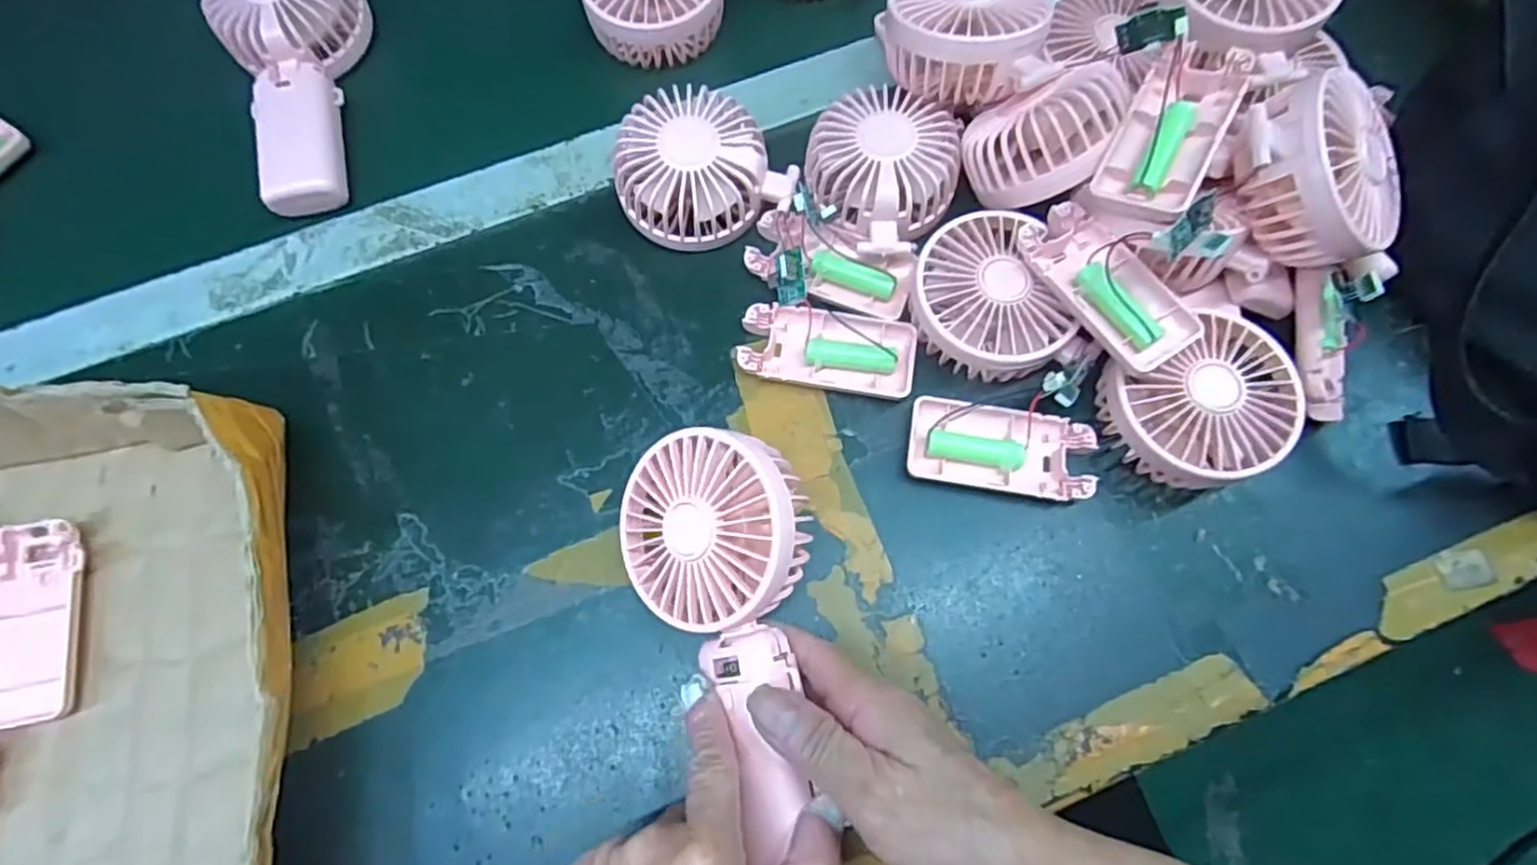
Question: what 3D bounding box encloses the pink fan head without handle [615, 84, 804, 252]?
[{"bbox_3d":[-0.039,-0.147,0.399,0.094,0.048,0.078,-27,74,-9],"label":"pink fan head without handle"}]

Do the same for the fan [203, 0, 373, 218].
[{"bbox_3d":[-0.280,-0.216,0.421,0.079,0.044,0.163,-18,73,-6],"label":"fan"}]

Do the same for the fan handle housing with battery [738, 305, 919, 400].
[{"bbox_3d":[0.033,-0.045,0.387,0.094,0.015,0.043,10,72,3],"label":"fan handle housing with battery"}]

